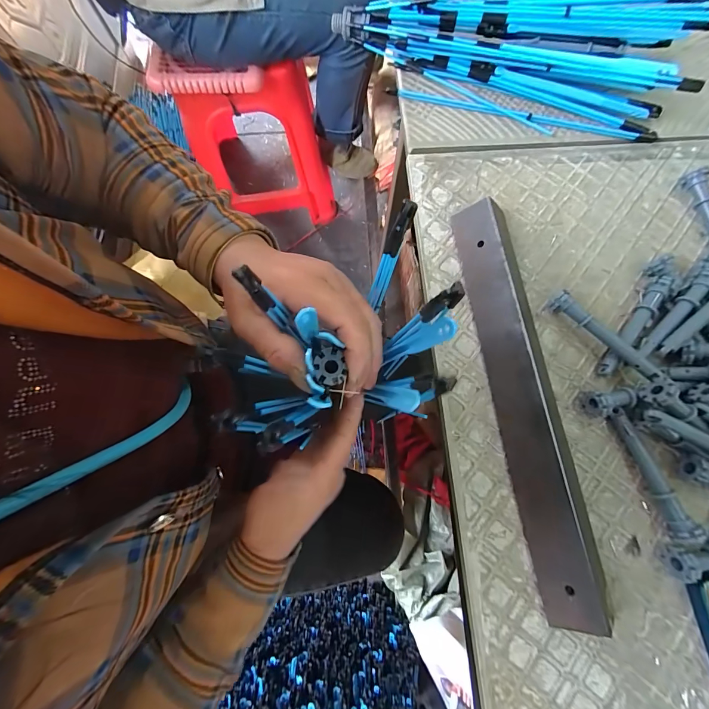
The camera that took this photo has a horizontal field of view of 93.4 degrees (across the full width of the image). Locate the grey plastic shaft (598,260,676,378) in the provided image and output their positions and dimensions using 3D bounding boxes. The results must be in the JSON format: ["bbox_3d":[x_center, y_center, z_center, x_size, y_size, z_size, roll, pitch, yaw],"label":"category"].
[{"bbox_3d":[0.232,-0.028,0.272,0.019,0.018,0.109,31,79,8],"label":"grey plastic shaft"}]

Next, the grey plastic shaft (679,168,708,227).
[{"bbox_3d":[0.319,-0.123,0.298,0.015,0.017,0.091,-11,76,-2],"label":"grey plastic shaft"}]

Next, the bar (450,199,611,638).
[{"bbox_3d":[0.131,0.024,0.254,0.047,0.029,0.308,-8,76,-1],"label":"bar"}]

